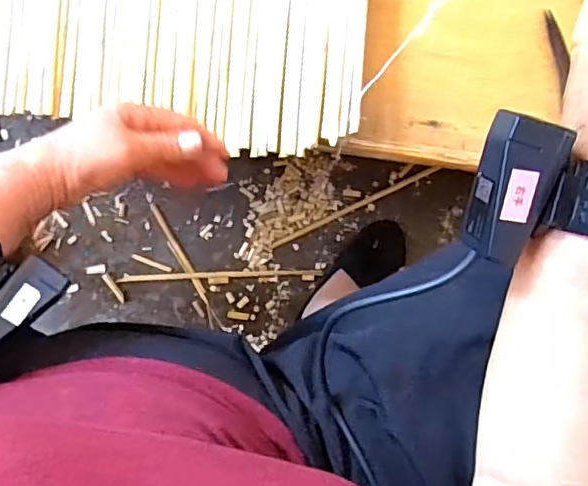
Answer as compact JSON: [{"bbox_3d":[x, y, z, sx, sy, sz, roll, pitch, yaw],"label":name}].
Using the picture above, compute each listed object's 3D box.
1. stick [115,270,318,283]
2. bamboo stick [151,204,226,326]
[{"bbox_3d":[-0.095,0.043,0.744,0.265,0.004,0.012,-3,91,-5],"label":"stick"},{"bbox_3d":[-0.144,0.032,0.750,0.016,0.005,0.186,-27,93,-4],"label":"bamboo stick"}]

